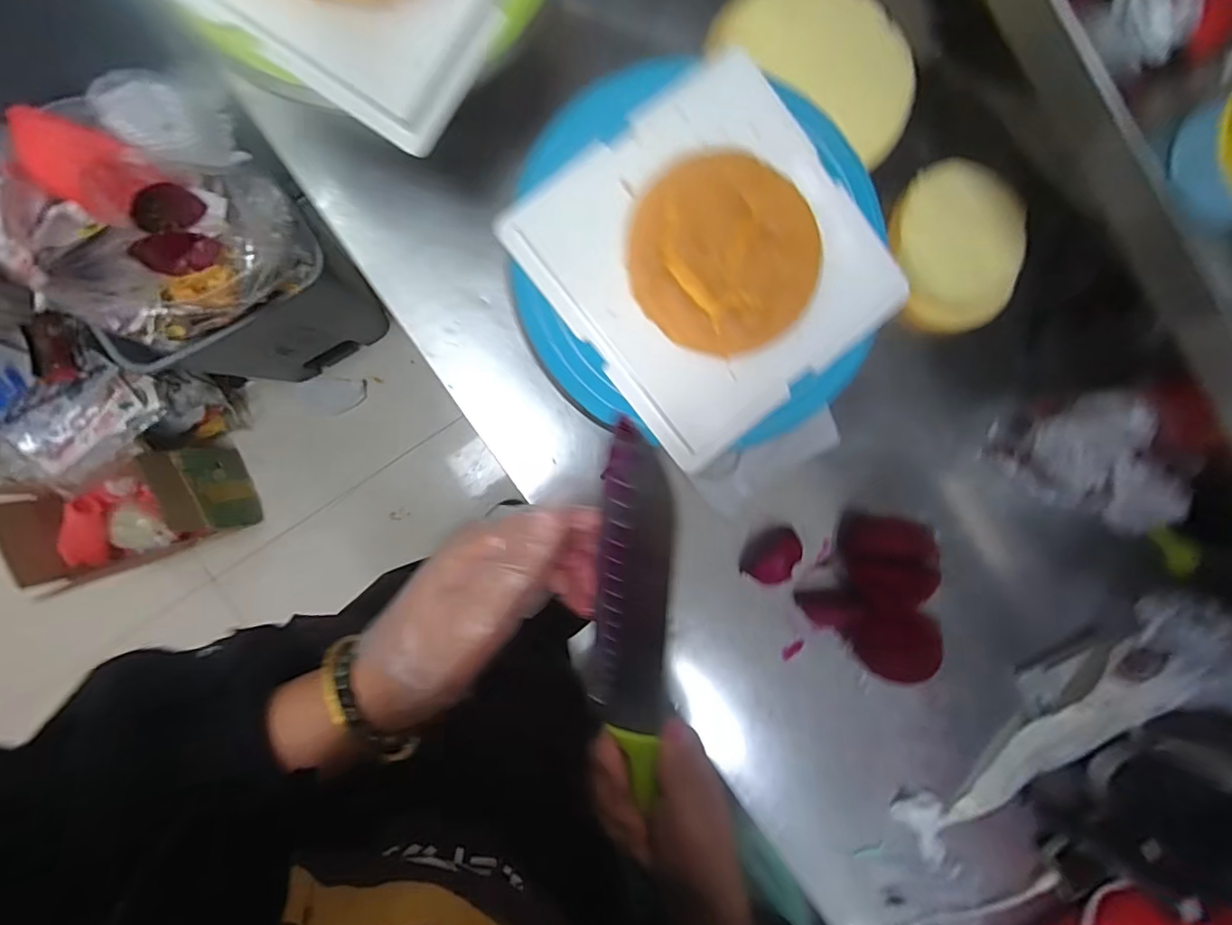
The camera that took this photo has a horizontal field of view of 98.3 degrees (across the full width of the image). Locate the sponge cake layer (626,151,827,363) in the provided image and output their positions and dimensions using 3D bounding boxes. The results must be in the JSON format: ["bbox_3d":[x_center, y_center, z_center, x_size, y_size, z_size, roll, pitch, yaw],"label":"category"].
[{"bbox_3d":[0.079,-0.150,0.391,0.135,0.027,0.133,19,89,-6],"label":"sponge cake layer"}]

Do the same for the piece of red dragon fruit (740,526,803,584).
[{"bbox_3d":[0.167,0.097,0.562,0.049,0.016,0.066,39,87,-6],"label":"piece of red dragon fruit"}]

